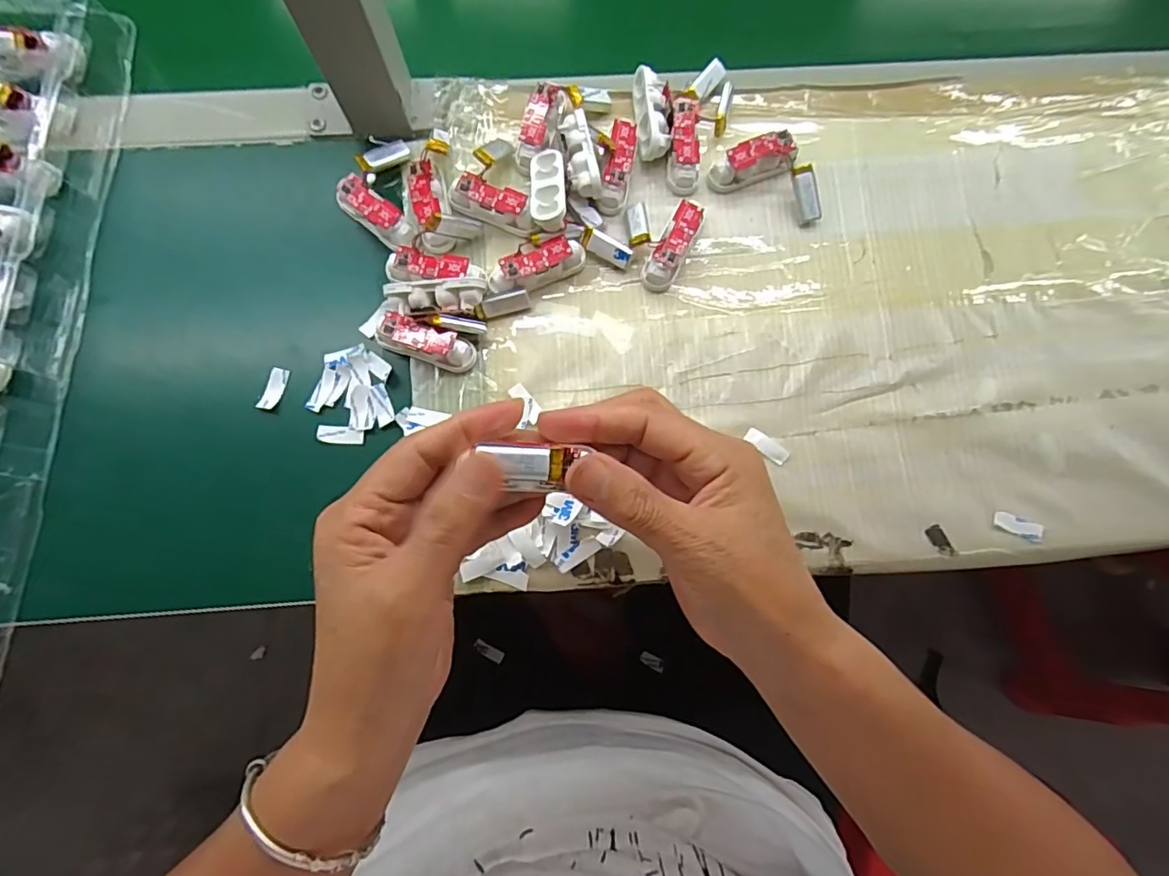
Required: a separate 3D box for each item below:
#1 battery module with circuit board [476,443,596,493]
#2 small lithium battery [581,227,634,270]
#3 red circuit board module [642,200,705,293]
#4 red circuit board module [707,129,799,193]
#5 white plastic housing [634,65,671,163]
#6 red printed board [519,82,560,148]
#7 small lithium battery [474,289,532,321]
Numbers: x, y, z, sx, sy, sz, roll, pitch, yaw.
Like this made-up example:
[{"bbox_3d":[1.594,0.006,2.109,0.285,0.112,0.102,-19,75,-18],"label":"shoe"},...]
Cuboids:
[{"bbox_3d":[-0.021,0.011,0.217,0.037,0.005,0.018,1,78,-1],"label":"battery module with circuit board"},{"bbox_3d":[0.014,-0.120,0.354,0.034,0.013,0.011,30,79,5],"label":"small lithium battery"},{"bbox_3d":[0.056,-0.120,0.349,0.019,0.017,0.056,28,92,5],"label":"red circuit board module"},{"bbox_3d":[0.110,-0.181,0.366,0.057,0.022,0.018,-21,79,-6],"label":"red circuit board module"},{"bbox_3d":[0.045,-0.211,0.368,0.021,0.023,0.058,-2,78,-2],"label":"white plastic housing"},{"bbox_3d":[-0.030,-0.208,0.359,0.016,0.004,0.043,17,88,-27],"label":"red printed board"},{"bbox_3d":[-0.051,-0.083,0.345,0.034,0.009,0.012,-17,79,-5],"label":"small lithium battery"}]

